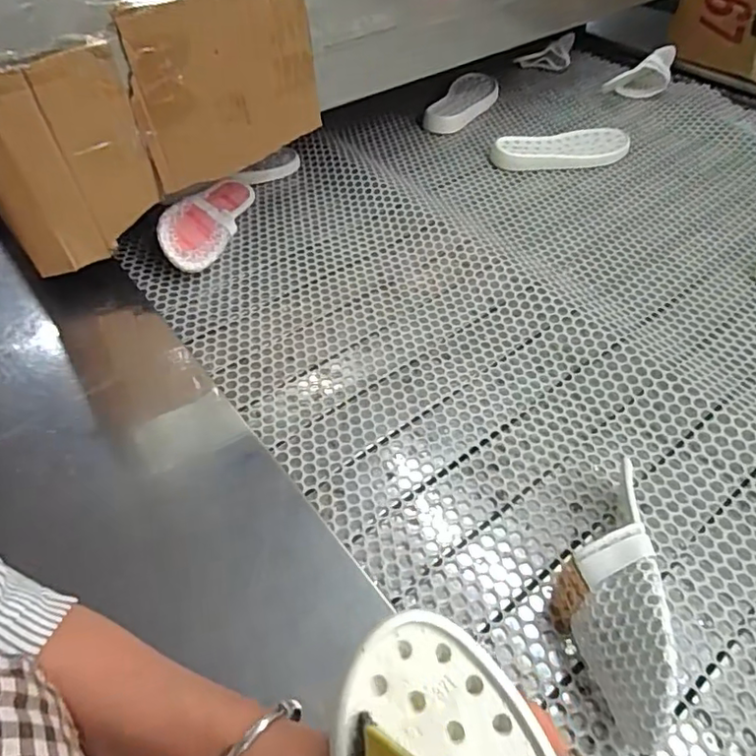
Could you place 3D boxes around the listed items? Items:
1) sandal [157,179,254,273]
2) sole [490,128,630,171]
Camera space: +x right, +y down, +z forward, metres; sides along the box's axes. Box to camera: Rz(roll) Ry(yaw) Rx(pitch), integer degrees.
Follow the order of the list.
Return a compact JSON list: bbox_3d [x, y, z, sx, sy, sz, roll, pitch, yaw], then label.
[{"bbox_3d":[-0.251,-0.226,0.809,0.085,0.038,0.228,34,40,-23],"label":"sandal"},{"bbox_3d":[0.310,-0.389,0.959,0.236,0.033,0.096,-12,50,-9],"label":"sole"}]

